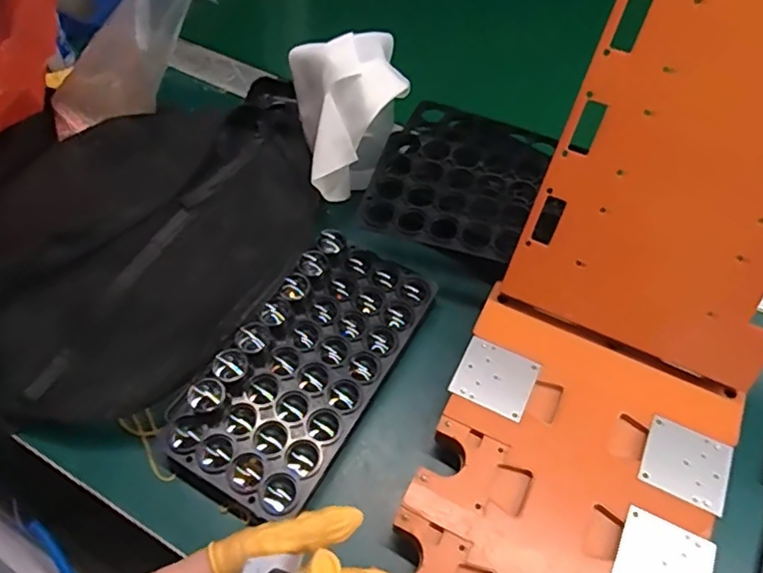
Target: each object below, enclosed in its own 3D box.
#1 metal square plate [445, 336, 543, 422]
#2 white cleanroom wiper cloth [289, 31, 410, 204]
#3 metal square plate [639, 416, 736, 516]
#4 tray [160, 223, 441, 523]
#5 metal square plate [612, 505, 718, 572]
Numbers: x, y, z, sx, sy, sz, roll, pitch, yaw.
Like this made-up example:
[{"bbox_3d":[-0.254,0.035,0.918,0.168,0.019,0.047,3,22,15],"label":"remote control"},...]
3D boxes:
[{"bbox_3d":[0.073,0.059,0.368,0.048,0.004,0.043,23,60,14],"label":"metal square plate"},{"bbox_3d":[-0.020,-0.131,0.452,0.085,0.106,0.092,-11,57,-7],"label":"white cleanroom wiper cloth"},{"bbox_3d":[0.180,0.104,0.338,0.047,0.004,0.044,25,57,14],"label":"metal square plate"},{"bbox_3d":[-0.051,0.051,0.387,0.103,0.033,0.195,28,61,17],"label":"tray"},{"bbox_3d":[0.153,0.149,0.308,0.047,0.004,0.045,24,60,14],"label":"metal square plate"}]

